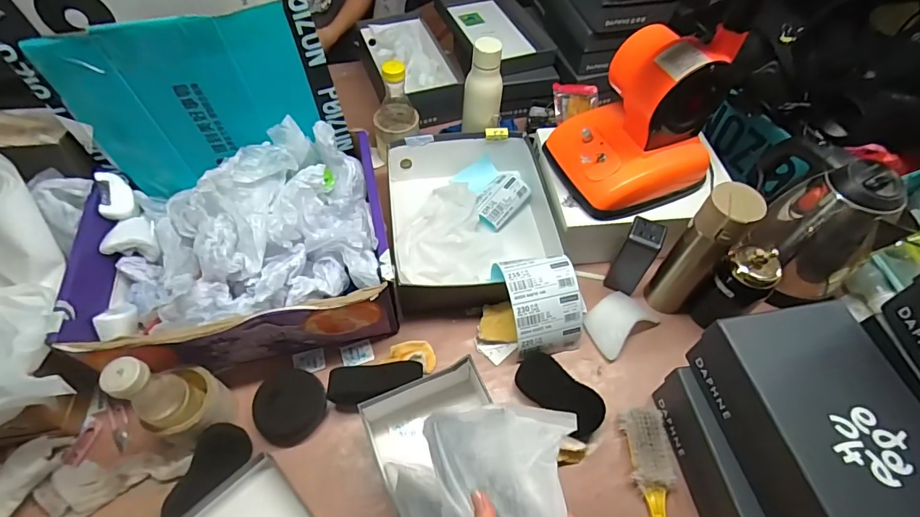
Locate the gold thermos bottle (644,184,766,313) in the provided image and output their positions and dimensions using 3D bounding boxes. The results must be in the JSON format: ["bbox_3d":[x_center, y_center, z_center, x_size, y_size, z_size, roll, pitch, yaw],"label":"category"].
[{"bbox_3d":[0.337,-0.004,0.644,0.062,0.238,0.065,-12,57,-9],"label":"gold thermos bottle"}]

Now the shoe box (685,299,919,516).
[{"bbox_3d":[0.388,0.198,0.465,0.151,0.095,0.288,-9,56,-7],"label":"shoe box"}]

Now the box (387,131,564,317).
[{"bbox_3d":[0.005,-0.068,0.791,0.274,0.091,0.322,-7,56,-6],"label":"box"}]

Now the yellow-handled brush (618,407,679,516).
[{"bbox_3d":[0.246,0.299,0.557,0.054,0.035,0.228,-1,56,-2],"label":"yellow-handled brush"}]

